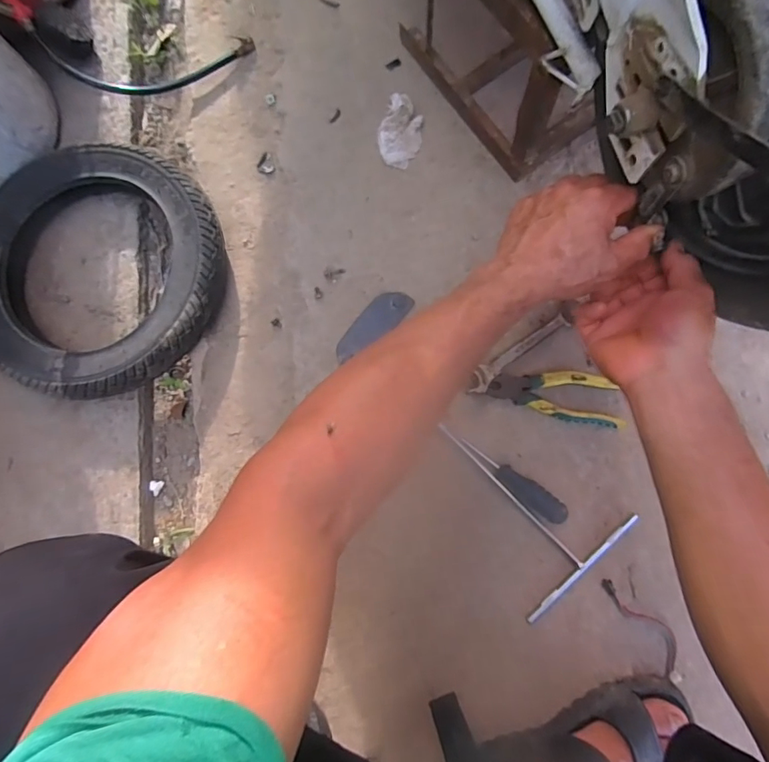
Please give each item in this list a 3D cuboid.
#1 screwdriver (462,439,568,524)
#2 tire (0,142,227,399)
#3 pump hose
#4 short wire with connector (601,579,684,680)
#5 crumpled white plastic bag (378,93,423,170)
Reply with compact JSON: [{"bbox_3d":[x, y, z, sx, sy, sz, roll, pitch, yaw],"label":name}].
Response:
[{"bbox_3d":[0.163,0.125,0.564,0.146,0.021,0.029,37,87,8],"label":"screwdriver"},{"bbox_3d":[-0.407,-0.157,0.633,0.362,0.068,0.345,25,86,7],"label":"tire"},{"bbox_3d":[-0.351,-0.481,0.682,0.304,0.060,0.092,-13,82,-13],"label":"pump hose"},{"bbox_3d":[0.319,0.296,0.545,0.035,0.006,0.133,-34,82,0],"label":"short wire with connector"},{"bbox_3d":[0.025,-0.359,0.639,0.056,0.026,0.097,11,84,6],"label":"crumpled white plastic bag"}]

